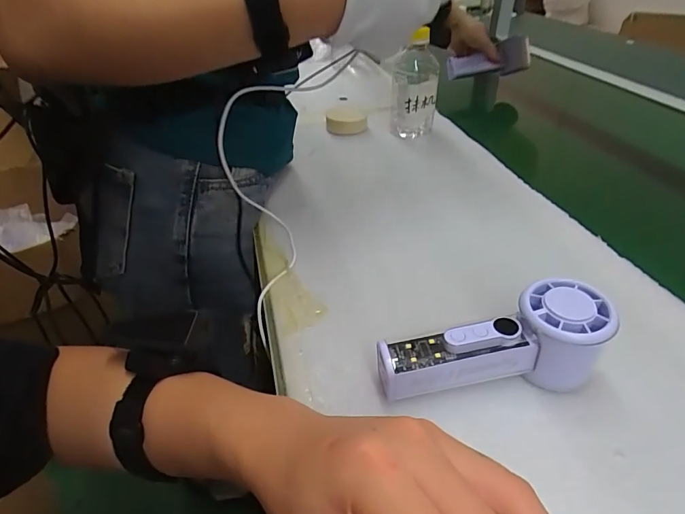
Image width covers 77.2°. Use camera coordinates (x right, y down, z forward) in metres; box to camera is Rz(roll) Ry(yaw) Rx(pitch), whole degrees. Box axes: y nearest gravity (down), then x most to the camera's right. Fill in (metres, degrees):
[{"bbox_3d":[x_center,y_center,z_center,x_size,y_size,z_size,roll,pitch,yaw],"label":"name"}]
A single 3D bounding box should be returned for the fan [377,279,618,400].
[{"bbox_3d":[0.099,0.060,0.293,0.149,0.061,0.055,-5,38,-3],"label":"fan"}]

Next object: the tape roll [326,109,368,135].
[{"bbox_3d":[0.006,-0.217,0.685,0.062,0.025,0.062,-2,38,1],"label":"tape roll"}]

